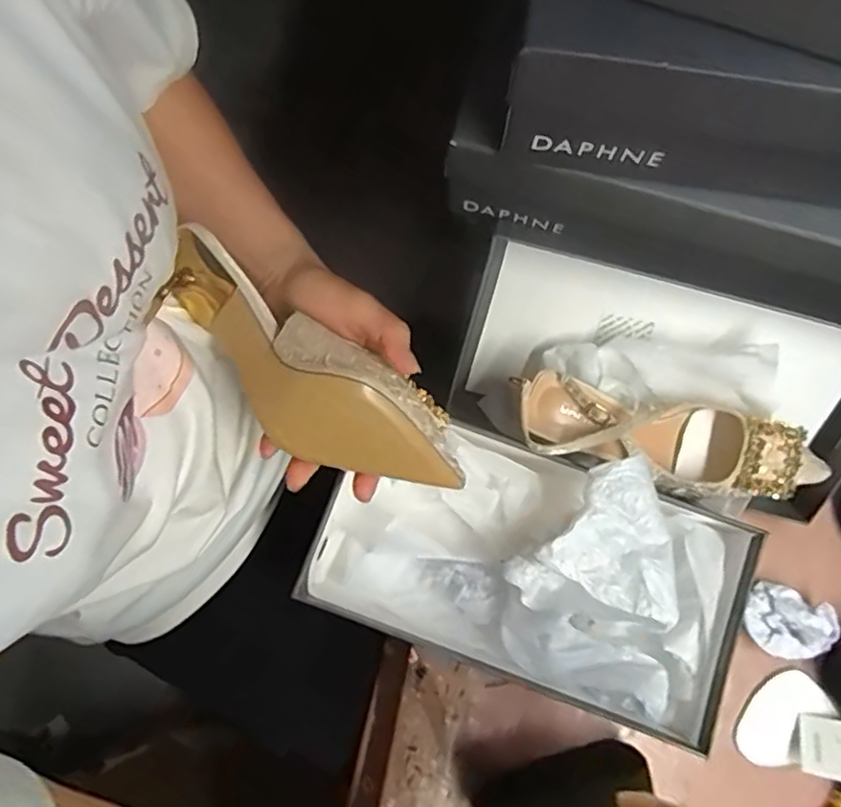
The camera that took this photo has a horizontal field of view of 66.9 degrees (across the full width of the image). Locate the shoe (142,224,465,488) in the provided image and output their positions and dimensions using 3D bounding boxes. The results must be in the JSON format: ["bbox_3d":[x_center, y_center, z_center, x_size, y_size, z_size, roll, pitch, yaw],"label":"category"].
[{"bbox_3d":[-0.071,-0.011,0.395,0.212,0.076,0.070,36,82,4],"label":"shoe"}]

